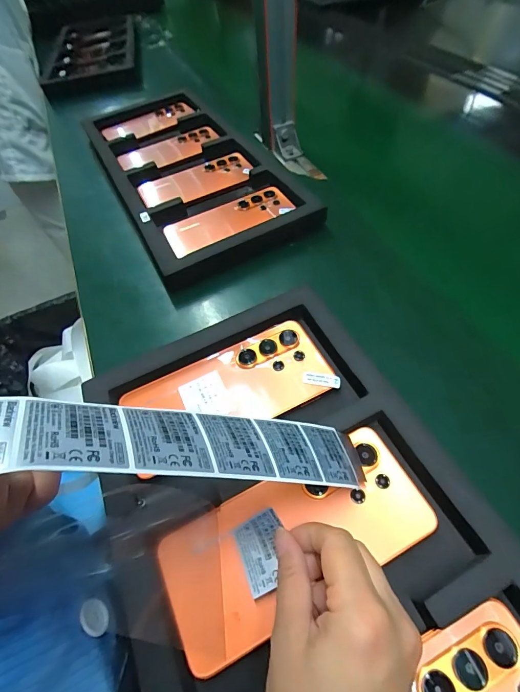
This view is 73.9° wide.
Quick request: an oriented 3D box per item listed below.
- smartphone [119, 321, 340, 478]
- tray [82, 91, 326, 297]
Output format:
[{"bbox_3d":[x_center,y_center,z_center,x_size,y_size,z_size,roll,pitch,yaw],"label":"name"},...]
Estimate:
[{"bbox_3d":[-0.025,0.033,0.286,0.163,0.008,0.074,-20,56,-9],"label":"smartphone"},{"bbox_3d":[-0.125,-0.289,0.554,0.235,0.035,0.483,-26,57,-13],"label":"tray"}]

